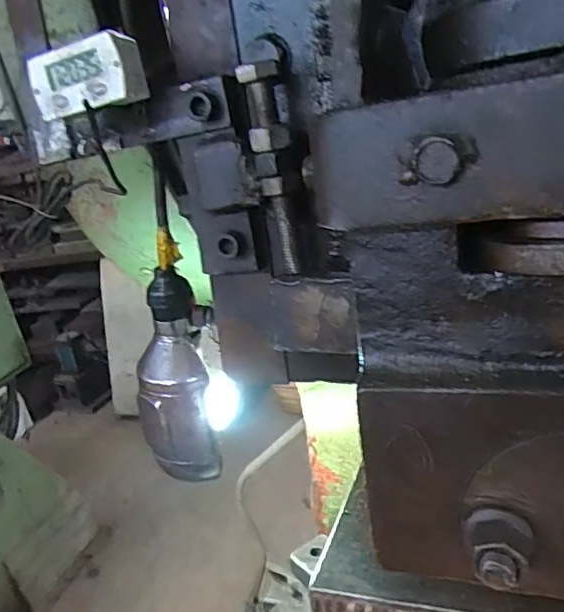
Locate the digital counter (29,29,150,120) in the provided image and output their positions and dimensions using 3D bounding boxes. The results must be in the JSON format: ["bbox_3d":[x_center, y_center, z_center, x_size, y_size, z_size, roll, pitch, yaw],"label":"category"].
[{"bbox_3d":[-0.119,-0.140,0.358,0.065,0.040,0.031,3,21,22],"label":"digital counter"}]

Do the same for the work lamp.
[{"bbox_3d":[-0.086,0.051,0.506,0.059,0.206,0.079,1,20,17],"label":"work lamp"}]

